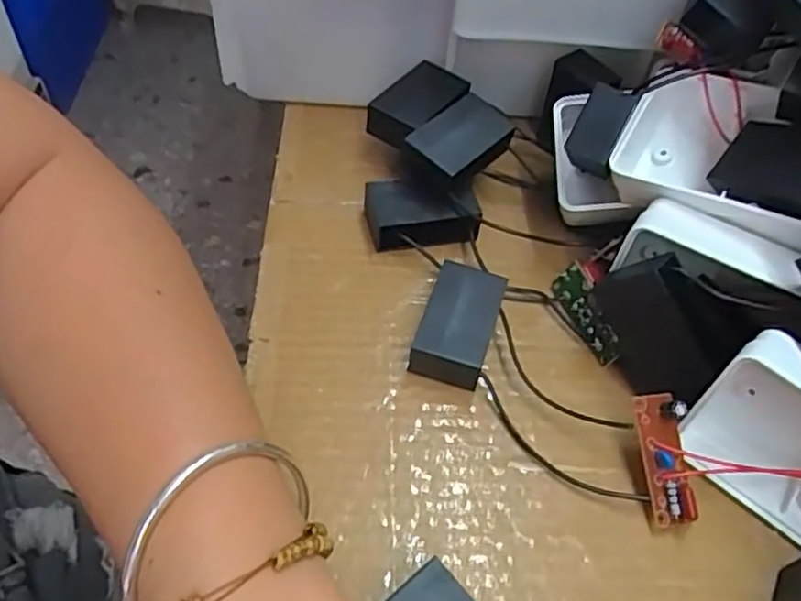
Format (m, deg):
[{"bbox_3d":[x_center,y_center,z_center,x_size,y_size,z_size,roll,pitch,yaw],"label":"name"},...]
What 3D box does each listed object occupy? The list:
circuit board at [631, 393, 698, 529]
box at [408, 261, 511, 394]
[{"bbox_3d":[0.092,0.054,0.238,0.015,0.012,0.044,-1,73,-6],"label":"circuit board"},{"bbox_3d":[0.023,0.010,0.276,0.028,0.017,0.048,17,52,8],"label":"box"}]

